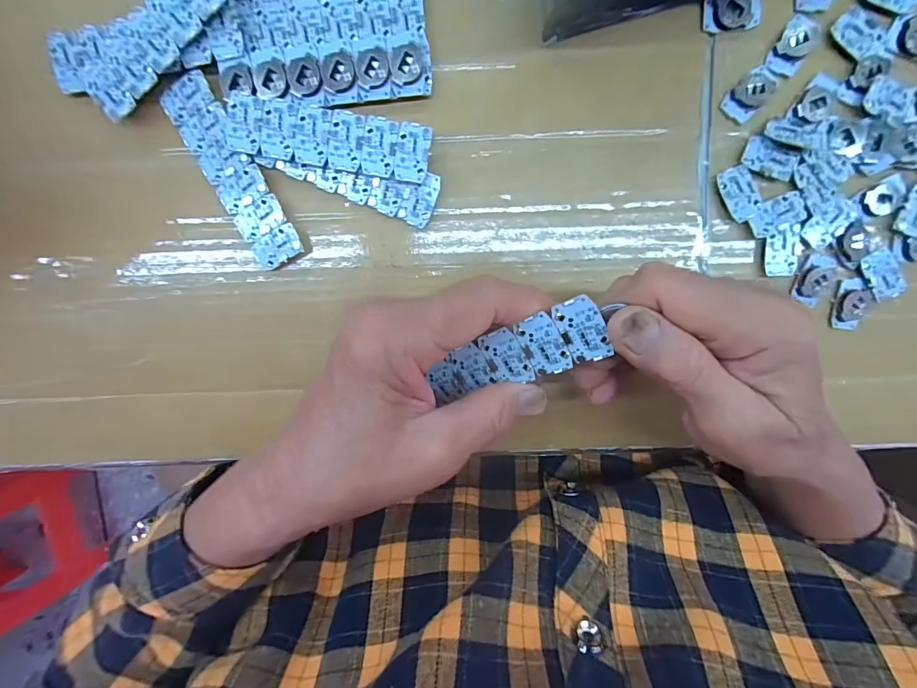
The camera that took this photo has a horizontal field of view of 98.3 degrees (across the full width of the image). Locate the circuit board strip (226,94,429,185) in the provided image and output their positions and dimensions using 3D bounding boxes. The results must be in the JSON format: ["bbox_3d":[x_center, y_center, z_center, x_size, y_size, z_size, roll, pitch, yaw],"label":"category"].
[{"bbox_3d":[-0.070,-0.111,0.214,0.108,0.004,0.029,10,101,-2],"label":"circuit board strip"}]

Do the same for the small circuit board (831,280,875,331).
[{"bbox_3d":[0.231,-0.023,0.231,0.020,0.005,0.029,3,99,1],"label":"small circuit board"}]

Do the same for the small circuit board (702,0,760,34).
[{"bbox_3d":[0.145,-0.176,0.210,0.028,0.005,0.019,-6,99,3],"label":"small circuit board"}]

